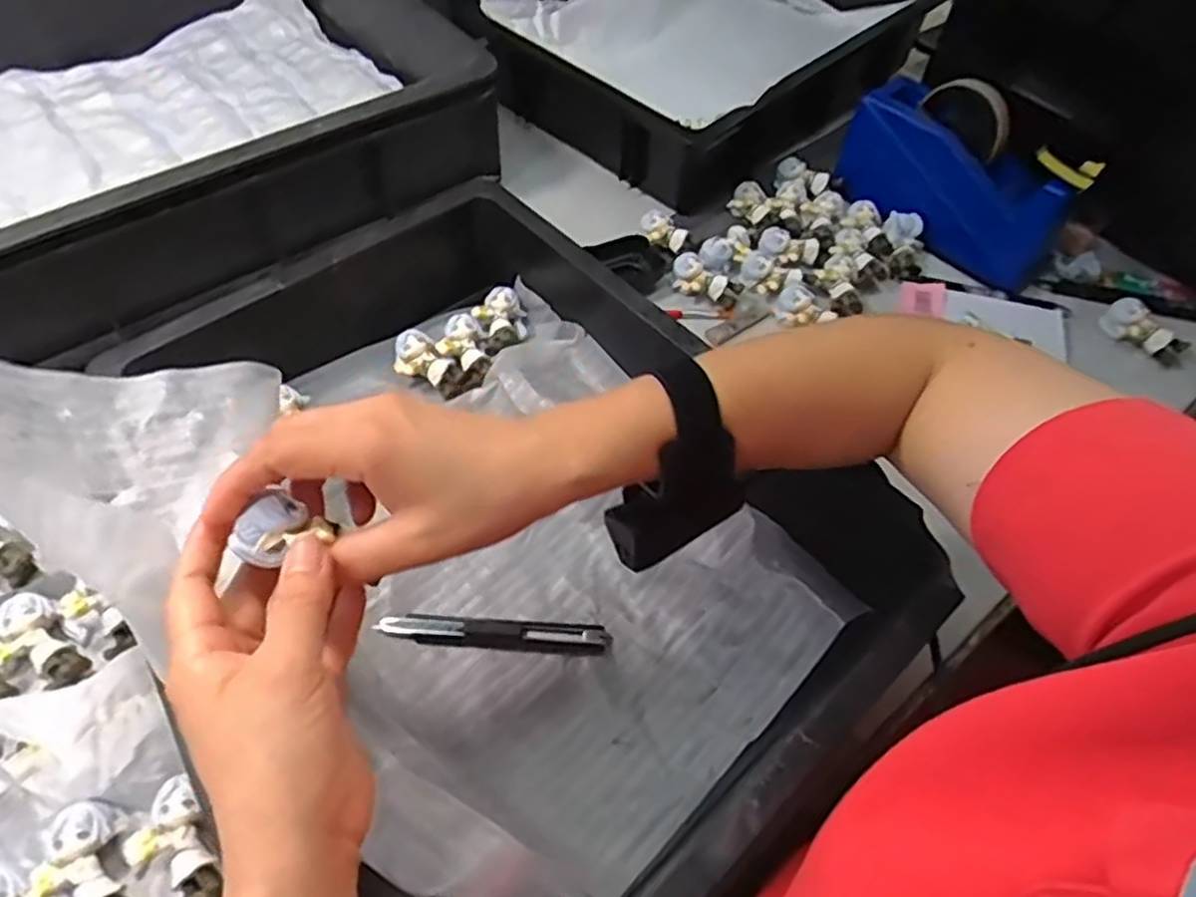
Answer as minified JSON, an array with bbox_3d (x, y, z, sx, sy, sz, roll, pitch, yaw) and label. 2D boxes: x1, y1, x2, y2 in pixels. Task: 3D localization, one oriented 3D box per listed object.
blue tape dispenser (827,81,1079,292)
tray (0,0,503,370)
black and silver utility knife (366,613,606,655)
[{"bbox_3d":[0.297,-0.226,0.619,0.191,0.086,0.059,39,62,22],"label":"blue tape dispenser"},{"bbox_3d":[-0.438,-0.285,0.618,0.580,0.106,0.431,-32,63,-23],"label":"tray"},{"bbox_3d":[-0.063,0.113,0.450,0.140,0.008,0.018,4,55,0],"label":"black and silver utility knife"}]

